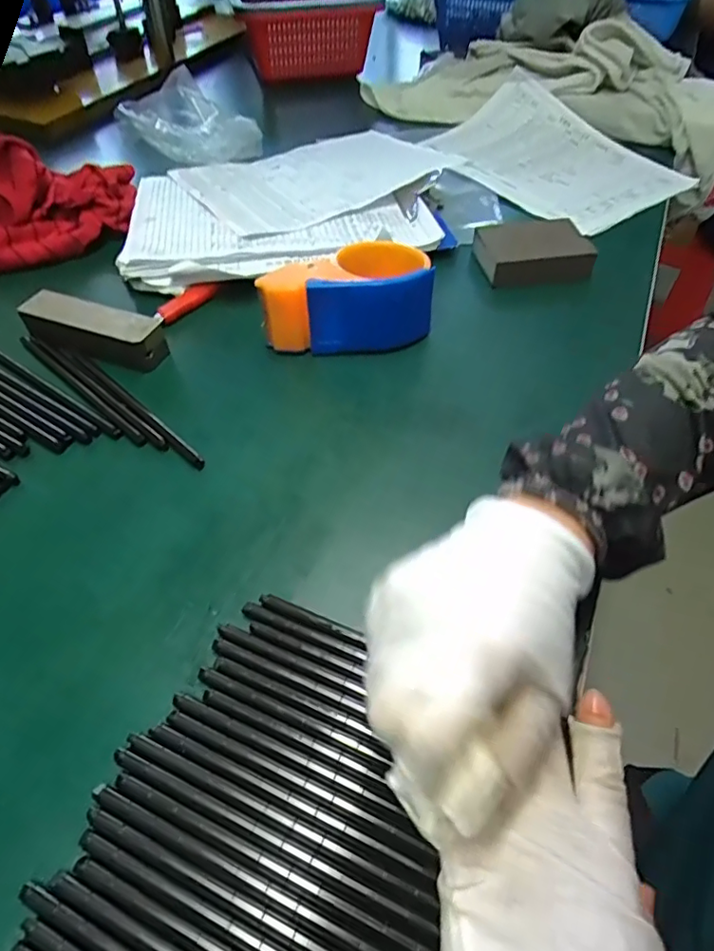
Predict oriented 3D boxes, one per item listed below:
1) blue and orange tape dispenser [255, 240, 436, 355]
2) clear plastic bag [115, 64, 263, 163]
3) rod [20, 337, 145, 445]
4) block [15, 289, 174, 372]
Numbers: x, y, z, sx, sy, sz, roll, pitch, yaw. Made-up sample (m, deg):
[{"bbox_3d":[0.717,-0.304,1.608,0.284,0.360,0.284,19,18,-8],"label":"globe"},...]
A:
[{"bbox_3d":[-0.008,-0.144,0.436,0.134,0.065,0.068,-13,52,-10],"label":"blue and orange tape dispenser"},{"bbox_3d":[-0.225,-0.474,0.706,0.118,0.039,0.222,-27,56,-20],"label":"clear plastic bag"},{"bbox_3d":[-0.214,-0.070,0.411,0.172,0.004,0.009,35,59,25],"label":"rod"},{"bbox_3d":[-0.213,-0.118,0.436,0.120,0.030,0.035,16,53,13],"label":"block"}]

